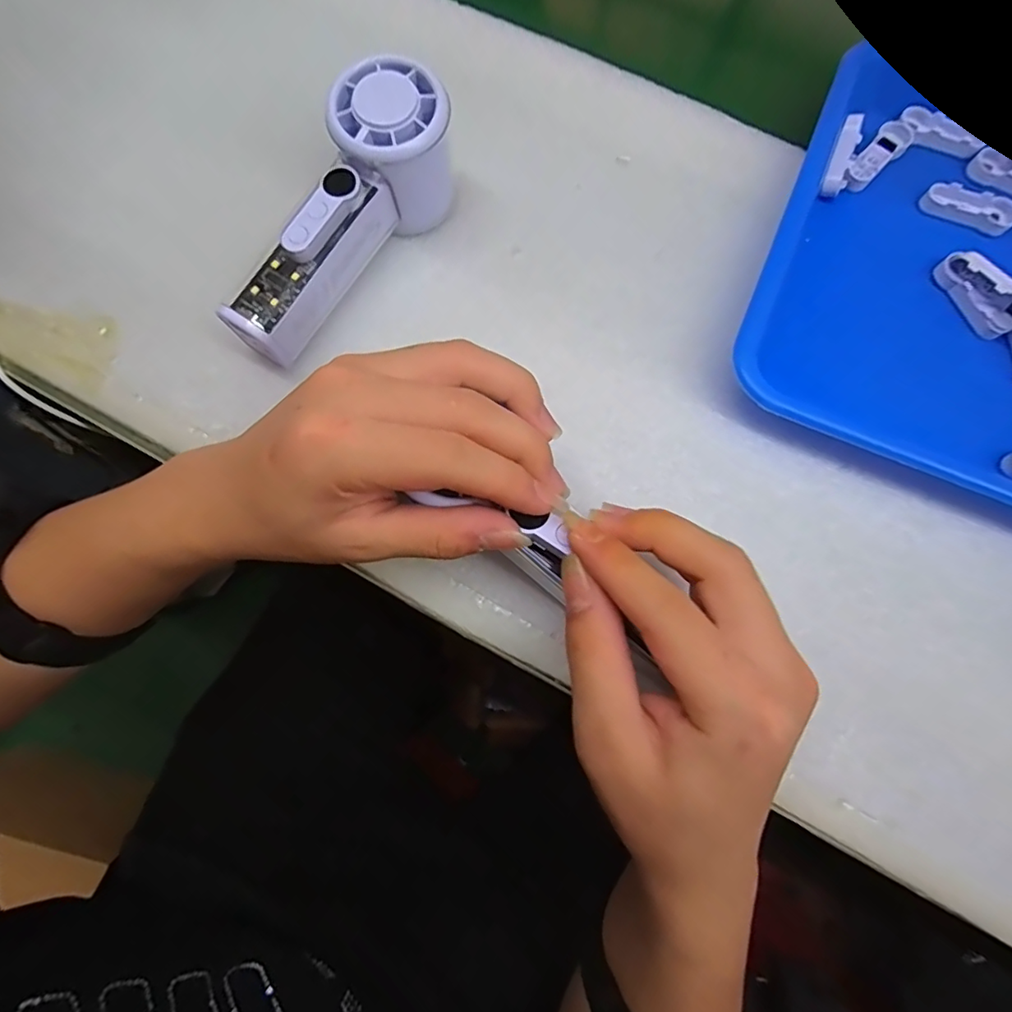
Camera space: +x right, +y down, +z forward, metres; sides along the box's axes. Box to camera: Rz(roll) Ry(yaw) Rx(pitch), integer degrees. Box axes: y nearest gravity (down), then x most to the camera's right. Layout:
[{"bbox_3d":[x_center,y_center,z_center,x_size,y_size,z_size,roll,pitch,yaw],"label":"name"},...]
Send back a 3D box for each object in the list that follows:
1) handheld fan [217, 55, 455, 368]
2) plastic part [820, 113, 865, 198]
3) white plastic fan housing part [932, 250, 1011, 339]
[{"bbox_3d":[-0.086,-0.143,0.267,0.055,0.061,0.149,37,79,7],"label":"handheld fan"},{"bbox_3d":[0.194,-0.201,0.303,0.016,0.011,0.047,20,93,4],"label":"plastic part"},{"bbox_3d":[0.257,-0.116,0.284,0.014,0.025,0.050,-34,80,-8],"label":"white plastic fan housing part"}]

